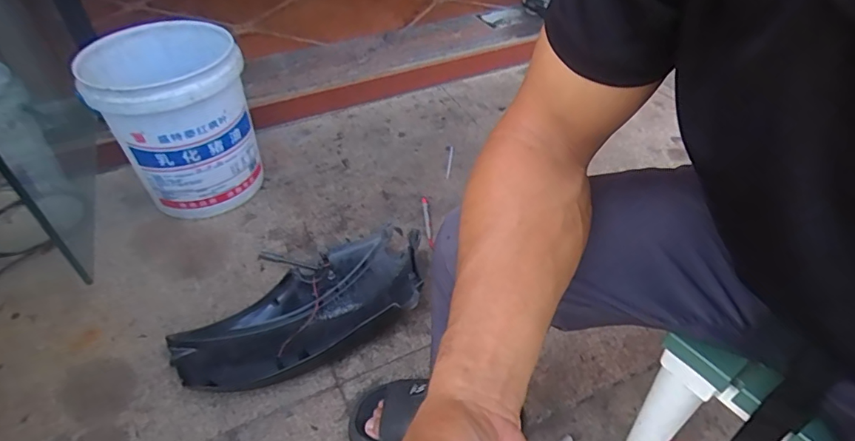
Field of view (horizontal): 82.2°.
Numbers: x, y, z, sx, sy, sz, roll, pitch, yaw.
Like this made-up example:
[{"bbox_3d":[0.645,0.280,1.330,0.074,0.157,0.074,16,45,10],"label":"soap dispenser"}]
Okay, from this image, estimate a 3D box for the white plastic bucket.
[{"bbox_3d":[-0.510,-0.198,1.052,0.269,0.353,0.251,-1,45,1],"label":"white plastic bucket"}]

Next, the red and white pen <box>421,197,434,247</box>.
[{"bbox_3d":[0.001,0.000,1.068,0.013,0.014,0.156,-6,45,-3],"label":"red and white pen"}]

